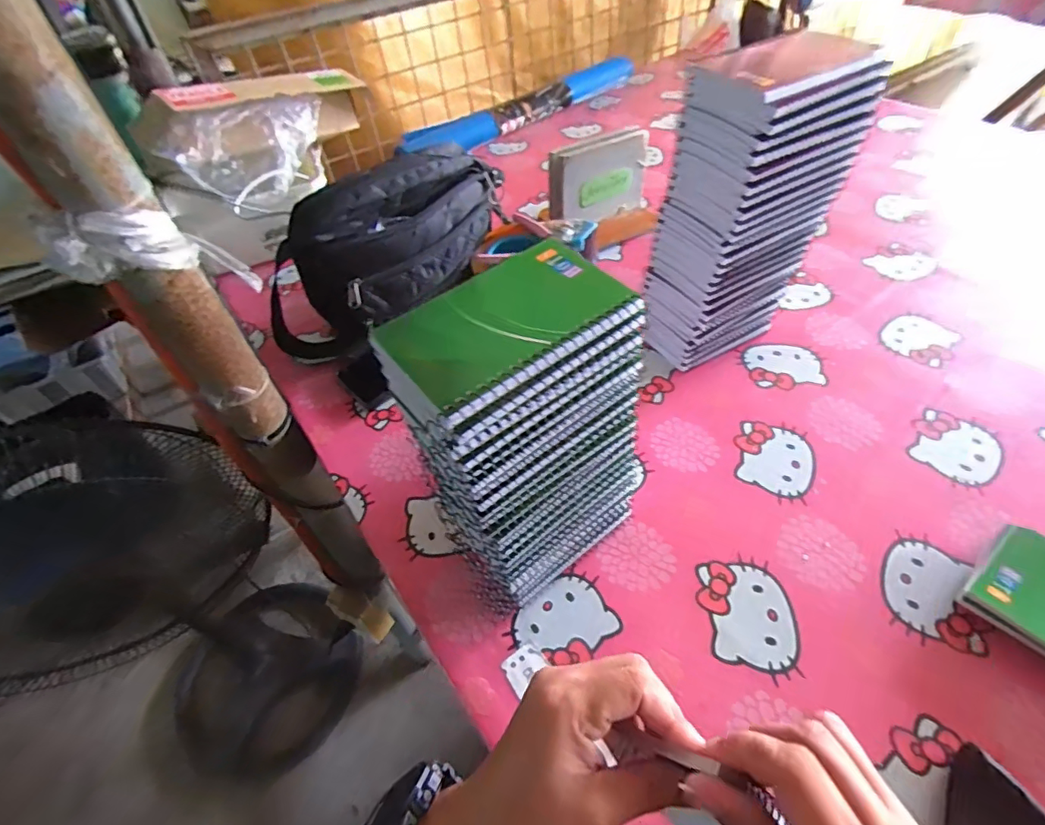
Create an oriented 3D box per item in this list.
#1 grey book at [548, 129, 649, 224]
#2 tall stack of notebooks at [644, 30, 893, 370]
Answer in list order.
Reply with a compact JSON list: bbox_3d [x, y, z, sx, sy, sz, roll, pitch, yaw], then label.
[{"bbox_3d":[0.114,-0.333,0.757,0.152,0.120,0.033,-26,52,-15],"label":"grey book"},{"bbox_3d":[0.214,-0.181,0.510,0.141,0.278,0.095,-26,52,-15],"label":"tall stack of notebooks"}]

